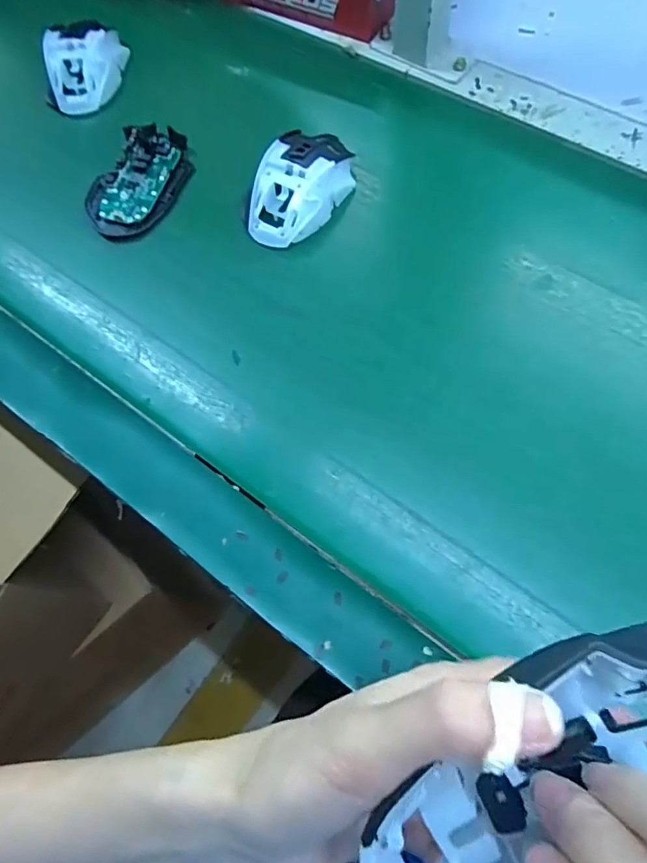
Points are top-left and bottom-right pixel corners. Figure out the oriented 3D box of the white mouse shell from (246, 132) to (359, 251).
[{"bbox_3d":[-0.019,-0.198,0.416,0.060,0.030,0.112,29,73,14],"label":"white mouse shell"}]

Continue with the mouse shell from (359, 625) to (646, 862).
[{"bbox_3d":[0.067,0.108,0.155,0.113,0.044,0.067,-40,71,-3],"label":"mouse shell"}]

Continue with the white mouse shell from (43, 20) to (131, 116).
[{"bbox_3d":[-0.220,-0.344,0.480,0.061,0.034,0.085,-8,68,0],"label":"white mouse shell"}]

